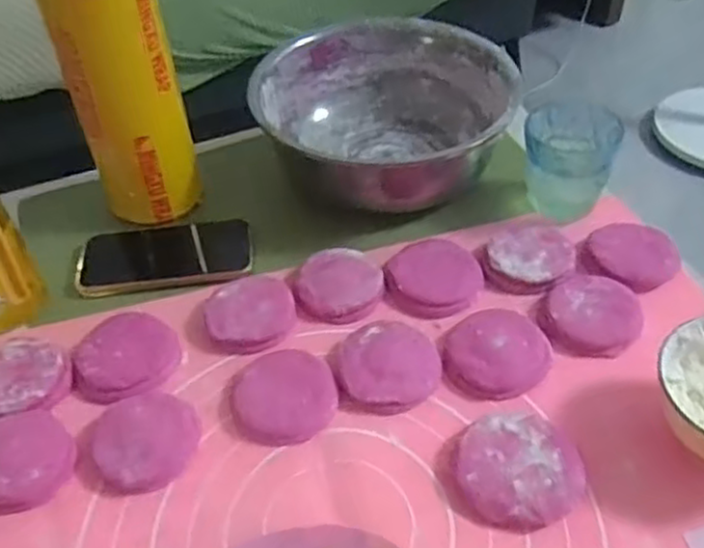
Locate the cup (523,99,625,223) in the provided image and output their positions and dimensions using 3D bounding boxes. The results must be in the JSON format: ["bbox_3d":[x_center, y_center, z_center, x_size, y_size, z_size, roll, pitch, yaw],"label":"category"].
[{"bbox_3d":[0.202,-0.107,0.696,0.082,0.074,0.085,-2,47,2],"label":"cup"}]

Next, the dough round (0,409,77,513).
[{"bbox_3d":[-0.243,0.132,0.532,0.077,0.016,0.074,-2,47,2],"label":"dough round"}]

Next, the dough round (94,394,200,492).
[{"bbox_3d":[-0.150,0.121,0.542,0.074,0.020,0.069,-2,47,2],"label":"dough round"}]

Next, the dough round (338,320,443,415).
[{"bbox_3d":[0.029,0.070,0.579,0.077,0.019,0.078,-2,47,2],"label":"dough round"}]

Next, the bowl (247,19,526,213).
[{"bbox_3d":[0.038,-0.161,0.767,0.244,0.106,0.230,-2,47,2],"label":"bowl"}]

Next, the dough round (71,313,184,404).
[{"bbox_3d":[-0.184,0.069,0.599,0.081,0.018,0.080,-2,47,2],"label":"dough round"}]

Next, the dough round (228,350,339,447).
[{"bbox_3d":[-0.052,0.093,0.565,0.076,0.016,0.076,-2,47,2],"label":"dough round"}]

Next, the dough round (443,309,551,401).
[{"bbox_3d":[0.113,0.062,0.582,0.080,0.022,0.072,-30,52,-23],"label":"dough round"}]

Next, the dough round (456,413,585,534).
[{"bbox_3d":[0.116,0.134,0.511,0.082,0.018,0.082,-2,47,2],"label":"dough round"}]

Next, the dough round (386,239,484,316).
[{"bbox_3d":[0.073,0.002,0.647,0.080,0.022,0.068,13,49,15],"label":"dough round"}]

